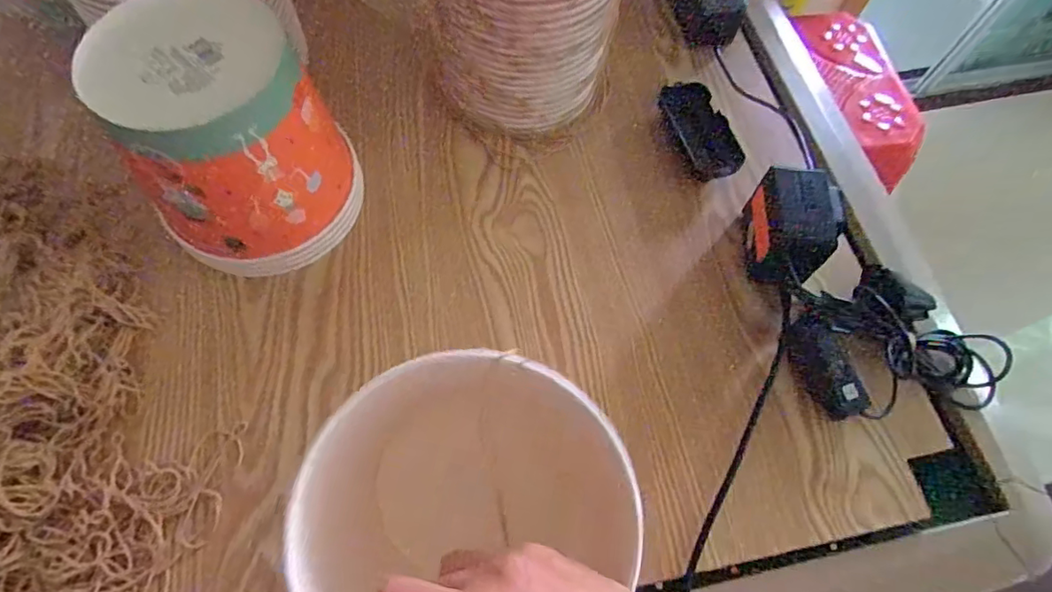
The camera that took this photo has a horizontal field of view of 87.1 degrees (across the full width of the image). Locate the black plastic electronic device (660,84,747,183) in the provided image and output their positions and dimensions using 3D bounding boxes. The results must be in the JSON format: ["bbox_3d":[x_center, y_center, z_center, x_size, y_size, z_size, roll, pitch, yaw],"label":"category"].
[{"bbox_3d":[0.170,-0.163,0.539,0.043,0.023,0.108,-17,68,-11],"label":"black plastic electronic device"}]

